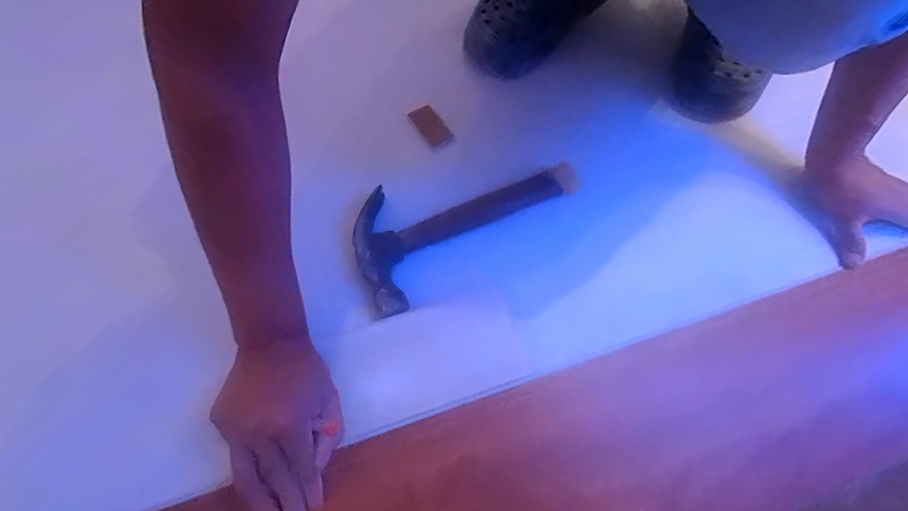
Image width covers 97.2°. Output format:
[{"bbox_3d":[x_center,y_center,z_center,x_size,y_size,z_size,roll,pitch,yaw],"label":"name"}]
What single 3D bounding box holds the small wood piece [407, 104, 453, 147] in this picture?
[{"bbox_3d":[-0.033,-0.183,0.561,0.037,0.007,0.063,-33,70,-15],"label":"small wood piece"}]

